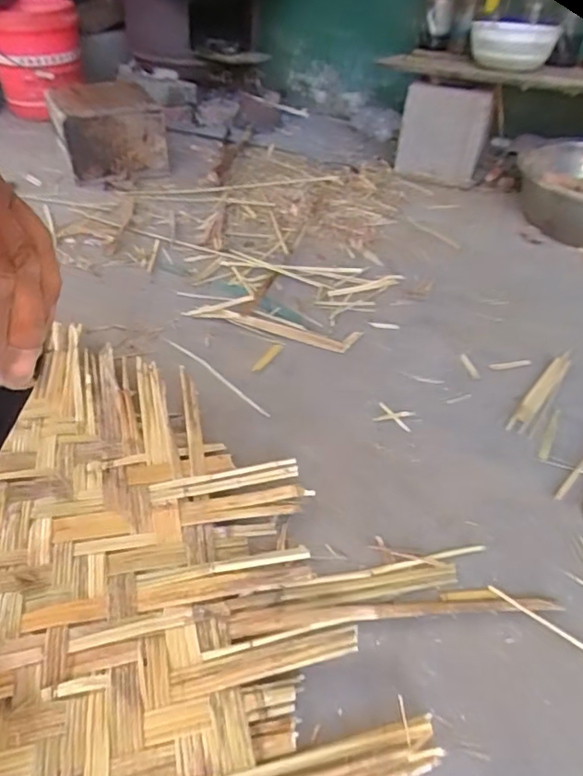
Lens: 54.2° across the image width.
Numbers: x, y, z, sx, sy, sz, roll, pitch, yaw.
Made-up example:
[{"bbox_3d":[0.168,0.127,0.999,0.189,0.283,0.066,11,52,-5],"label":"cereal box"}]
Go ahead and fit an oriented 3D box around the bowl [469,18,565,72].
[{"bbox_3d":[0.475,-0.742,1.228,0.168,0.086,0.198,13,40,13],"label":"bowl"}]

